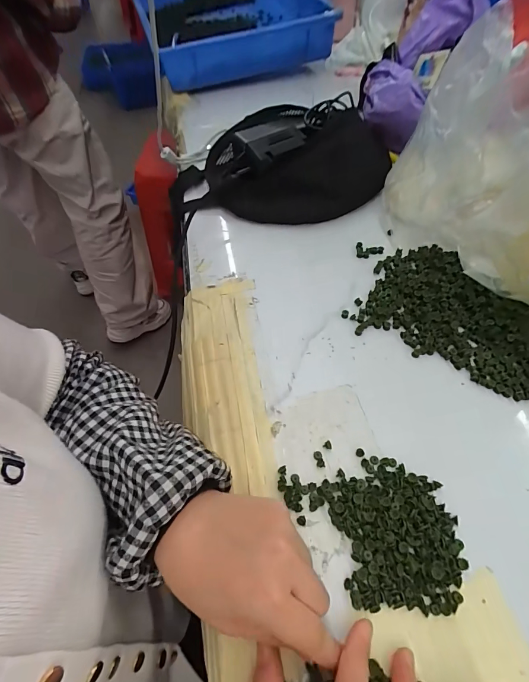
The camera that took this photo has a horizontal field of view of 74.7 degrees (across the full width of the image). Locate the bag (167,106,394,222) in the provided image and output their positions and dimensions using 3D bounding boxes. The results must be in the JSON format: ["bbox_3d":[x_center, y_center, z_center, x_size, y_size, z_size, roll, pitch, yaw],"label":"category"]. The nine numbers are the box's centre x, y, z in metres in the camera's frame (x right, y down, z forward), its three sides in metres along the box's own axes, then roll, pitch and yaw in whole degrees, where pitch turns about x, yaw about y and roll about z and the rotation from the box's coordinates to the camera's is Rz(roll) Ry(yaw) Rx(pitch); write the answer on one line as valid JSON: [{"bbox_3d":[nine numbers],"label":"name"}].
[{"bbox_3d":[0.017,-0.261,0.482,0.285,0.084,0.181,12,58,12],"label":"bag"}]

